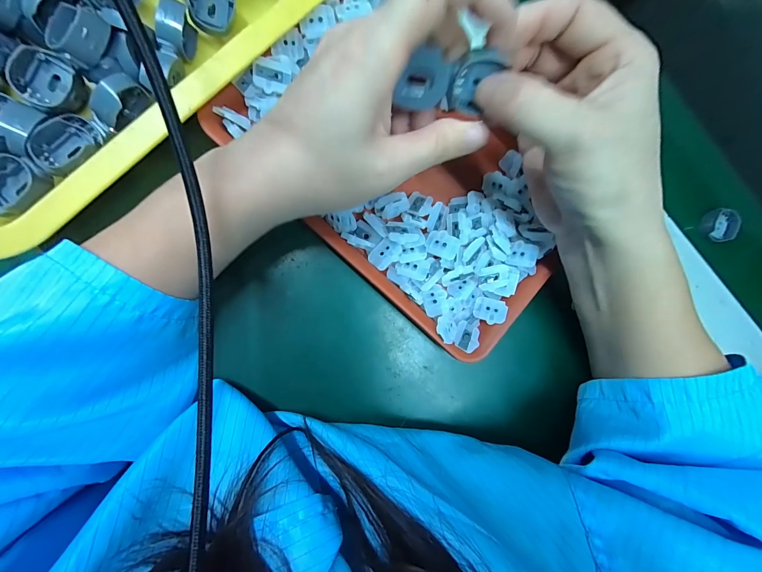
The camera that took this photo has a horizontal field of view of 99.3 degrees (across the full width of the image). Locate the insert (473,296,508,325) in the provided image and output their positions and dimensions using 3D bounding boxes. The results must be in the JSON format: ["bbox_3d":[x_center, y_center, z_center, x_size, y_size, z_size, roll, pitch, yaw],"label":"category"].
[{"bbox_3d":[0.076,0.017,0.223,0.019,0.007,0.017,16,87,-9],"label":"insert"}]

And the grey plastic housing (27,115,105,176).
[{"bbox_3d":[-0.172,-0.078,0.176,0.021,0.012,0.033,35,84,-8],"label":"grey plastic housing"}]

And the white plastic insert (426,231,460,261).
[{"bbox_3d":[0.041,-0.027,0.212,0.020,0.006,0.016,26,86,-9],"label":"white plastic insert"}]

